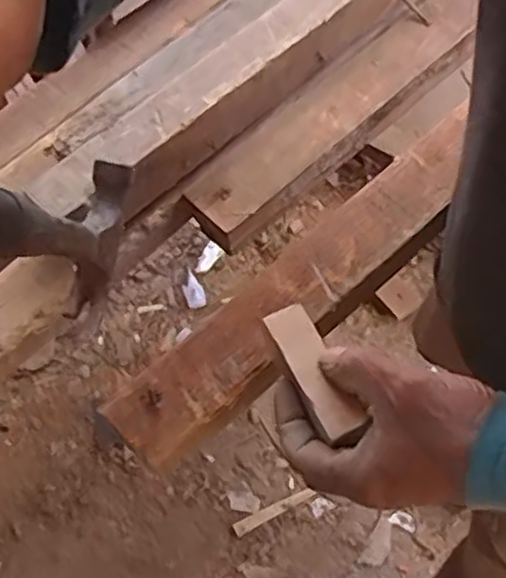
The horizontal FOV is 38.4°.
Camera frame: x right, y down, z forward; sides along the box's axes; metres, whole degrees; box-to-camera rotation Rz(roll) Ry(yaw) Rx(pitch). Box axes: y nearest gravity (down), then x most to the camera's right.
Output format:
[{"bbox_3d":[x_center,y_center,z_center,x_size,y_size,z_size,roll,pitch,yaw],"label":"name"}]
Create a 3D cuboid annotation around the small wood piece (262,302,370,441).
[{"bbox_3d":[0.035,0.044,0.422,0.024,0.004,0.084,-31,57,3],"label":"small wood piece"}]

